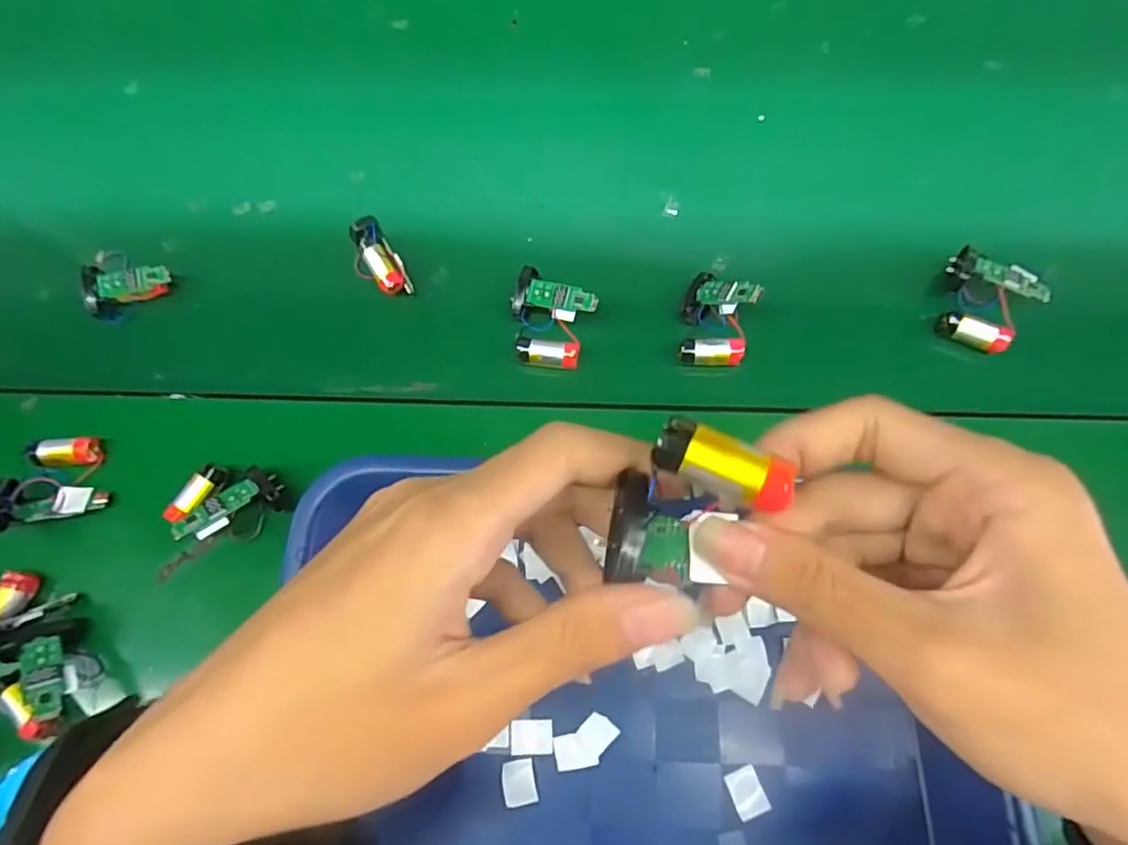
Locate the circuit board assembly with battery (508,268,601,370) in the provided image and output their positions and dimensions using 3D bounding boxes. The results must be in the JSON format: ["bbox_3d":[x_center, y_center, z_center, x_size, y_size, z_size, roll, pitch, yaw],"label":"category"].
[{"bbox_3d":[-0.007,-0.064,0.372,0.050,0.022,0.056,10,72,5],"label":"circuit board assembly with battery"}]

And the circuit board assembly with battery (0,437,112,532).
[{"bbox_3d":[-0.287,0.029,0.342,0.048,0.034,0.050,-22,72,-6],"label":"circuit board assembly with battery"}]

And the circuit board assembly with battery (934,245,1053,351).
[{"bbox_3d":[0.255,-0.072,0.367,0.050,0.020,0.056,18,73,7],"label":"circuit board assembly with battery"}]

